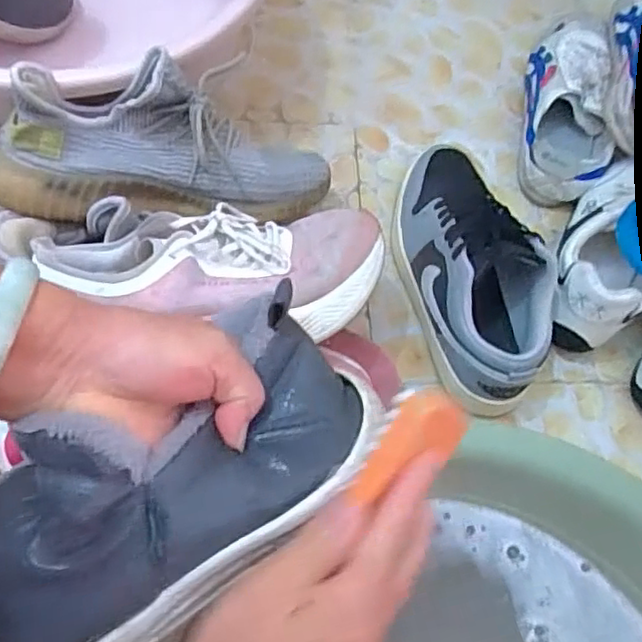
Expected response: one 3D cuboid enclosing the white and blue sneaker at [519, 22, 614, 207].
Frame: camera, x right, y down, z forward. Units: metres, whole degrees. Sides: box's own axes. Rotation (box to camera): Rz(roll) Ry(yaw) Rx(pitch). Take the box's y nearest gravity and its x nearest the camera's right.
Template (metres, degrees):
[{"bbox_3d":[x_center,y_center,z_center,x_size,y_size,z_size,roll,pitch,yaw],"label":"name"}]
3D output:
[{"bbox_3d":[0.264,-0.234,0.683,0.090,0.060,0.233,14,67,-1],"label":"white and blue sneaker"}]

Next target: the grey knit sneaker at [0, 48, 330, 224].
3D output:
[{"bbox_3d":[-0.134,-0.151,0.554,0.288,0.091,0.133,2,104,-20],"label":"grey knit sneaker"}]

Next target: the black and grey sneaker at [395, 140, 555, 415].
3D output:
[{"bbox_3d":[0.132,-0.053,0.594,0.102,0.106,0.272,-11,69,-11],"label":"black and grey sneaker"}]

